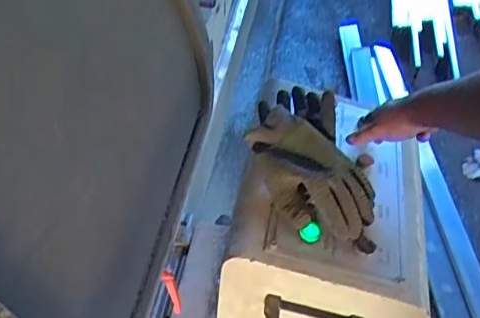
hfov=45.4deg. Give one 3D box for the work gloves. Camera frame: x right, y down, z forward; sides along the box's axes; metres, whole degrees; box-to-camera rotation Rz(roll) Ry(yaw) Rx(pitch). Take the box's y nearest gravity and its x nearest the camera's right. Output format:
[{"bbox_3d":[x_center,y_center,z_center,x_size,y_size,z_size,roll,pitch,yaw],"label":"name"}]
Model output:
[{"bbox_3d":[0.116,-0.004,0.897,0.189,0.087,0.294,6,44,6],"label":"work gloves"}]

